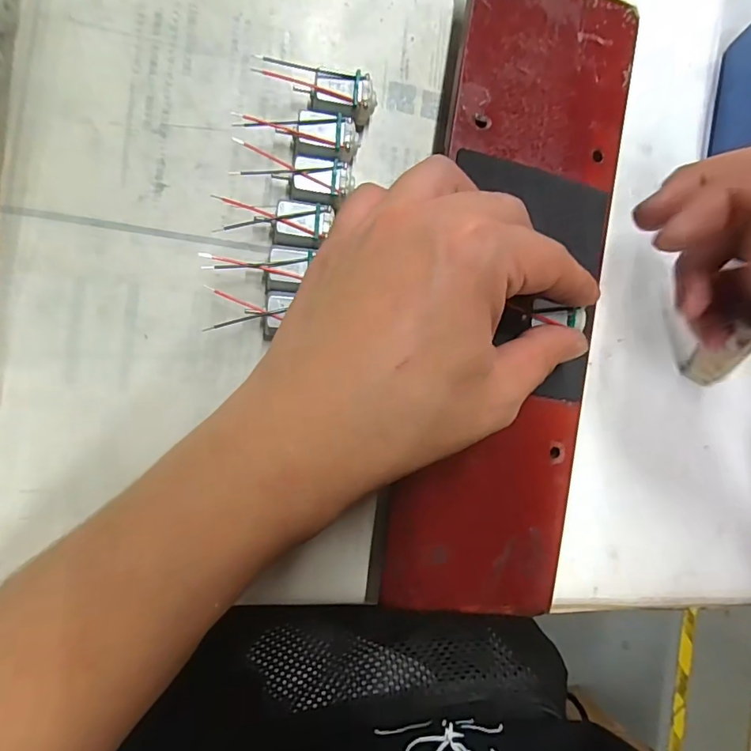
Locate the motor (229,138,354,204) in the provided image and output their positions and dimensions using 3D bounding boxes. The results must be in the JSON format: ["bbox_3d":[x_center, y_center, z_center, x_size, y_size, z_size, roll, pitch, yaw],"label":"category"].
[{"bbox_3d":[-0.036,-0.087,0.209,0.051,0.013,0.019,12,89,-13],"label":"motor"}]

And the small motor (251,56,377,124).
[{"bbox_3d":[-0.026,-0.126,0.210,0.051,0.015,0.017,11,90,-13],"label":"small motor"}]

